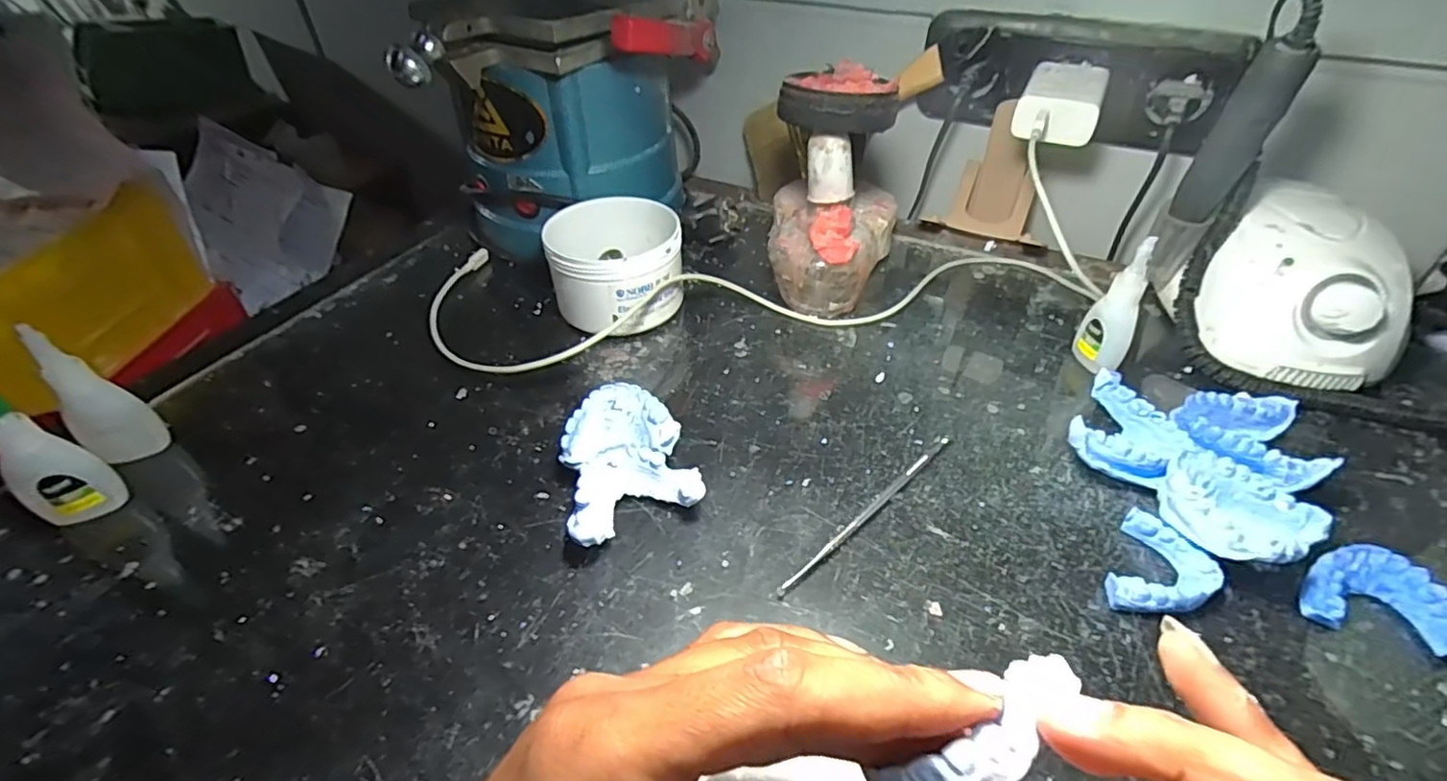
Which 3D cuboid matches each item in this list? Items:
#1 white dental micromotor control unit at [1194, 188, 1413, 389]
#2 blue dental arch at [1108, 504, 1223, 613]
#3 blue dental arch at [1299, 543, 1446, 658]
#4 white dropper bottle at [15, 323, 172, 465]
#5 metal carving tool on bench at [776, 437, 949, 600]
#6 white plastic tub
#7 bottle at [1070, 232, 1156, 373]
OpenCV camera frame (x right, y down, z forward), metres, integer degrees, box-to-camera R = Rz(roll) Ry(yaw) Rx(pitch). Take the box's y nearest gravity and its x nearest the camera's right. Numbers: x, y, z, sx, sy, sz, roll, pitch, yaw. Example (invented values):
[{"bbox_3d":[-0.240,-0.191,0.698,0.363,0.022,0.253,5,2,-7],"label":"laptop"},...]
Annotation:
[{"bbox_3d":[0.370,-0.062,0.399,0.108,0.083,0.120,31,51,30],"label":"white dental micromotor control unit"},{"bbox_3d":[0.203,0.084,0.290,0.039,0.016,0.055,26,49,26],"label":"blue dental arch"},{"bbox_3d":[0.293,0.091,0.283,0.057,0.017,0.042,12,44,14],"label":"blue dental arch"},{"bbox_3d":[-0.334,0.007,0.336,0.019,0.093,0.031,19,46,20],"label":"white dropper bottle"},{"bbox_3d":[0.076,0.062,0.324,0.137,0.006,0.005,-33,51,-30],"label":"metal carving tool on bench"},{"bbox_3d":[-0.074,-0.085,0.440,0.086,0.068,0.089,0,42,0],"label":"white plastic tub"},{"bbox_3d":[0.240,-0.048,0.382,0.024,0.086,0.023,11,44,13],"label":"bottle"}]

